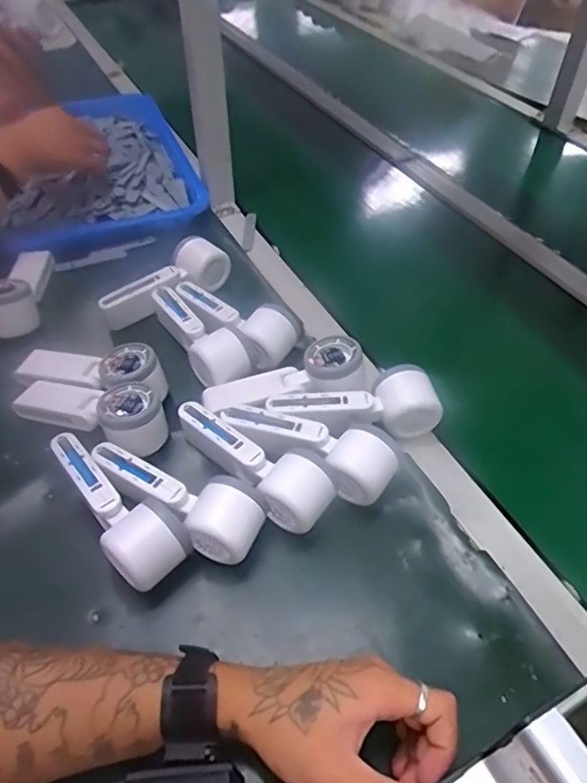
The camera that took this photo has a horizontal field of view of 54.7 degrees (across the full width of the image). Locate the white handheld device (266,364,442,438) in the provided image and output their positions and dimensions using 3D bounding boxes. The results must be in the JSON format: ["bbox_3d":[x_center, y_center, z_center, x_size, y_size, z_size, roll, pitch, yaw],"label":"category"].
[{"bbox_3d":[0.060,0.010,0.564,0.166,0.049,0.057,-1,48,0],"label":"white handheld device"}]

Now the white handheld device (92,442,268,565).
[{"bbox_3d":[-0.107,0.098,0.499,0.165,0.056,0.061,14,50,14],"label":"white handheld device"}]

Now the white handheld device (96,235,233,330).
[{"bbox_3d":[-0.155,-0.132,0.698,0.057,0.052,0.164,33,56,27],"label":"white handheld device"}]

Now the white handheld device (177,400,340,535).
[{"bbox_3d":[-0.034,0.062,0.534,0.067,0.052,0.166,-35,56,-27],"label":"white handheld device"}]

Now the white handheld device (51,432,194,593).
[{"bbox_3d":[-0.154,0.098,0.500,0.058,0.052,0.162,-31,54,-25],"label":"white handheld device"}]

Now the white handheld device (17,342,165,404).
[{"bbox_3d":[-0.216,-0.016,0.603,0.172,0.050,0.059,3,47,20],"label":"white handheld device"}]

